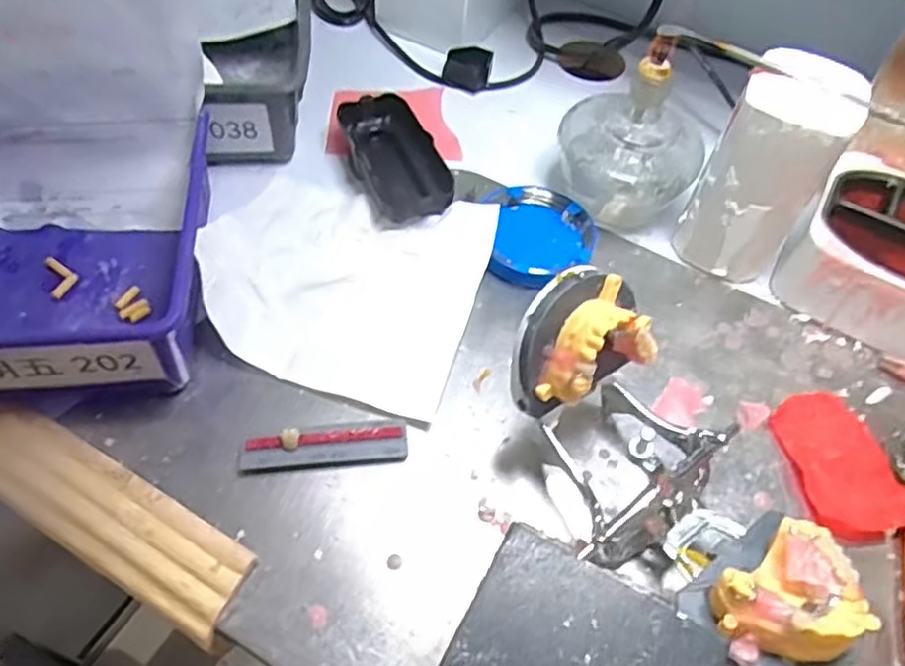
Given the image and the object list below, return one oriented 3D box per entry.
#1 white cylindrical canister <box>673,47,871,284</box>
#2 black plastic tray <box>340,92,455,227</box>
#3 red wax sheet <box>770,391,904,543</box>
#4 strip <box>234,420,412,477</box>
[{"bbox_3d":[0.184,-0.092,0.399,0.060,0.127,0.056,2,55,-3],"label":"white cylindrical canister"},{"bbox_3d":[-0.041,-0.122,0.465,0.053,0.026,0.116,-15,57,-14],"label":"black plastic tray"},{"bbox_3d":[0.209,0.070,0.362,0.056,0.010,0.083,-7,56,-9],"label":"red wax sheet"},{"bbox_3d":[-0.065,0.058,0.338,0.082,0.011,0.022,-6,56,-8],"label":"strip"}]

